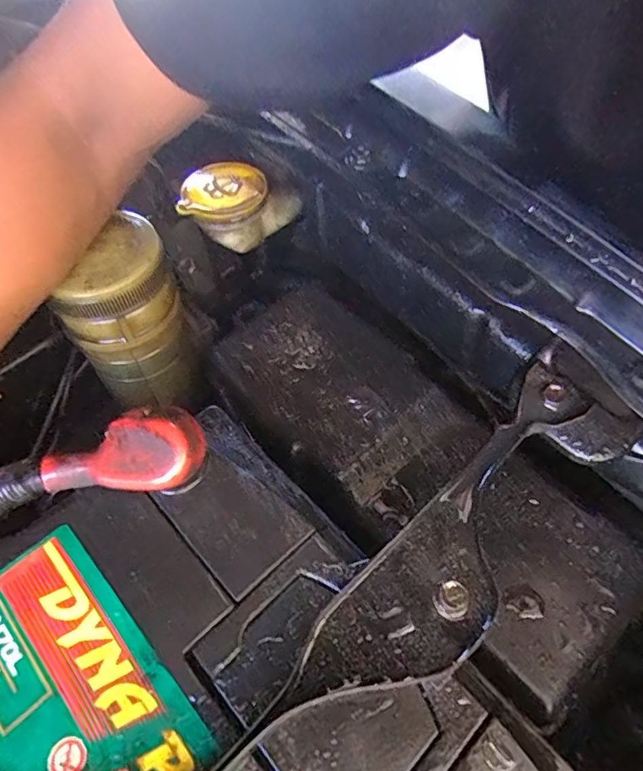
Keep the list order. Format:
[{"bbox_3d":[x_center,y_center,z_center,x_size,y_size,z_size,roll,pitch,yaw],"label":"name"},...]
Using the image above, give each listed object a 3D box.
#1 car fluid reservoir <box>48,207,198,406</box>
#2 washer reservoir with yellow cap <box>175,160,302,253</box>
[{"bbox_3d":[-0.129,-0.046,0.352,0.067,0.117,0.071,-15,56,-8],"label":"car fluid reservoir"},{"bbox_3d":[-0.062,-0.132,0.377,0.058,0.047,0.085,31,62,22],"label":"washer reservoir with yellow cap"}]

